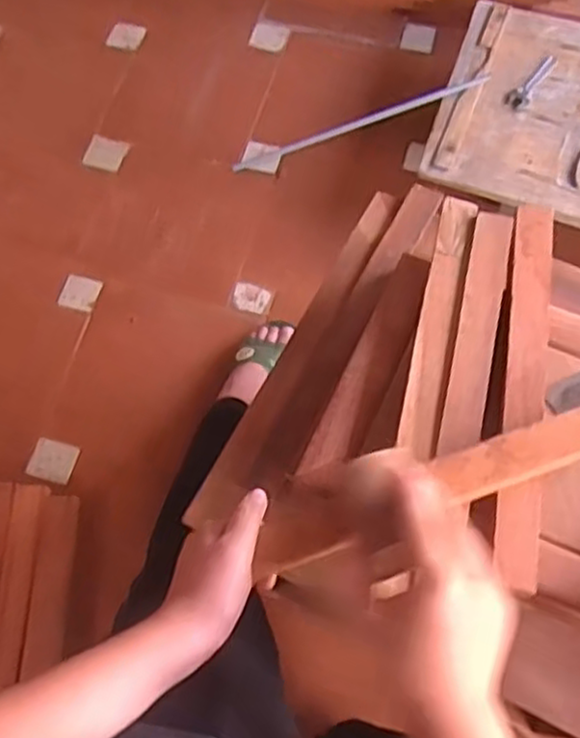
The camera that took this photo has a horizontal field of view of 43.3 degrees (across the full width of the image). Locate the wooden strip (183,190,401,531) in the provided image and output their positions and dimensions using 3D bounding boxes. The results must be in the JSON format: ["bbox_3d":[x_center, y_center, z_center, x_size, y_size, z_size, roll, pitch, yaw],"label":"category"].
[{"bbox_3d":[0.012,-0.022,0.702,0.040,0.014,0.389,23,68,13],"label":"wooden strip"}]

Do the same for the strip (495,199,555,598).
[{"bbox_3d":[0.189,0.005,0.582,0.033,0.008,0.332,9,67,7],"label":"strip"}]

